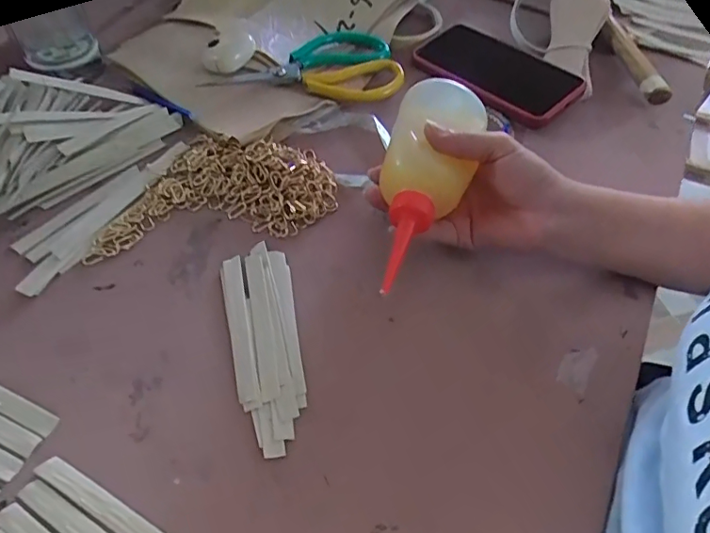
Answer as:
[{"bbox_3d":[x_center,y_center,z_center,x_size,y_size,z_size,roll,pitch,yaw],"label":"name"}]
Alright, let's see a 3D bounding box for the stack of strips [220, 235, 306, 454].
[{"bbox_3d":[-0.061,0.050,0.367,0.046,0.008,0.150,-9,54,-9],"label":"stack of strips"}]

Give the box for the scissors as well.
[{"bbox_3d":[-0.047,-0.190,0.528,0.186,0.021,0.099,-18,56,-14],"label":"scissors"}]

